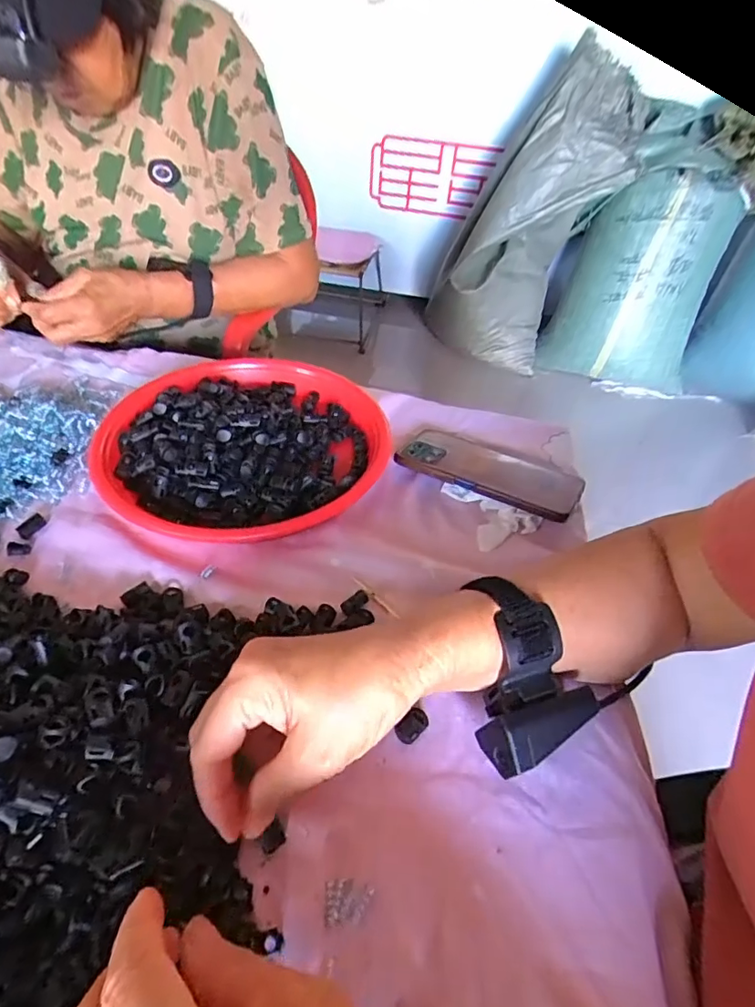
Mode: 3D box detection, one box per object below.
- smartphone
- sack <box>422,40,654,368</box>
[{"bbox_3d":[0.103,-0.036,0.479,0.167,0.013,0.091,24,36,24],"label":"smartphone"},{"bbox_3d":[0.428,-0.768,1.409,0.401,0.767,0.200,-2,41,-40],"label":"sack"}]

